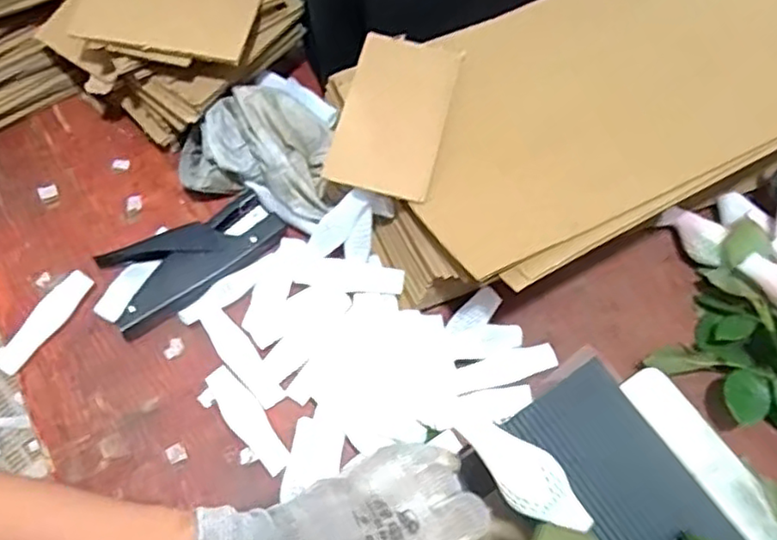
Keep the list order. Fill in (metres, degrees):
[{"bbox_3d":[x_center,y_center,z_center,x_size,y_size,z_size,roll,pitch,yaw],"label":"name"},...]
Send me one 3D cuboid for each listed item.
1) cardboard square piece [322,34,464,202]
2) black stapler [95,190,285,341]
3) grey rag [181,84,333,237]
[{"bbox_3d":[0.005,-0.122,0.523,0.079,0.009,0.142,18,67,-6],"label":"cardboard square piece"},{"bbox_3d":[-0.158,-0.006,0.551,0.144,0.022,0.072,-22,70,-12],"label":"black stapler"},{"bbox_3d":[-0.105,-0.101,0.569,0.145,0.052,0.105,19,67,5],"label":"grey rag"}]

